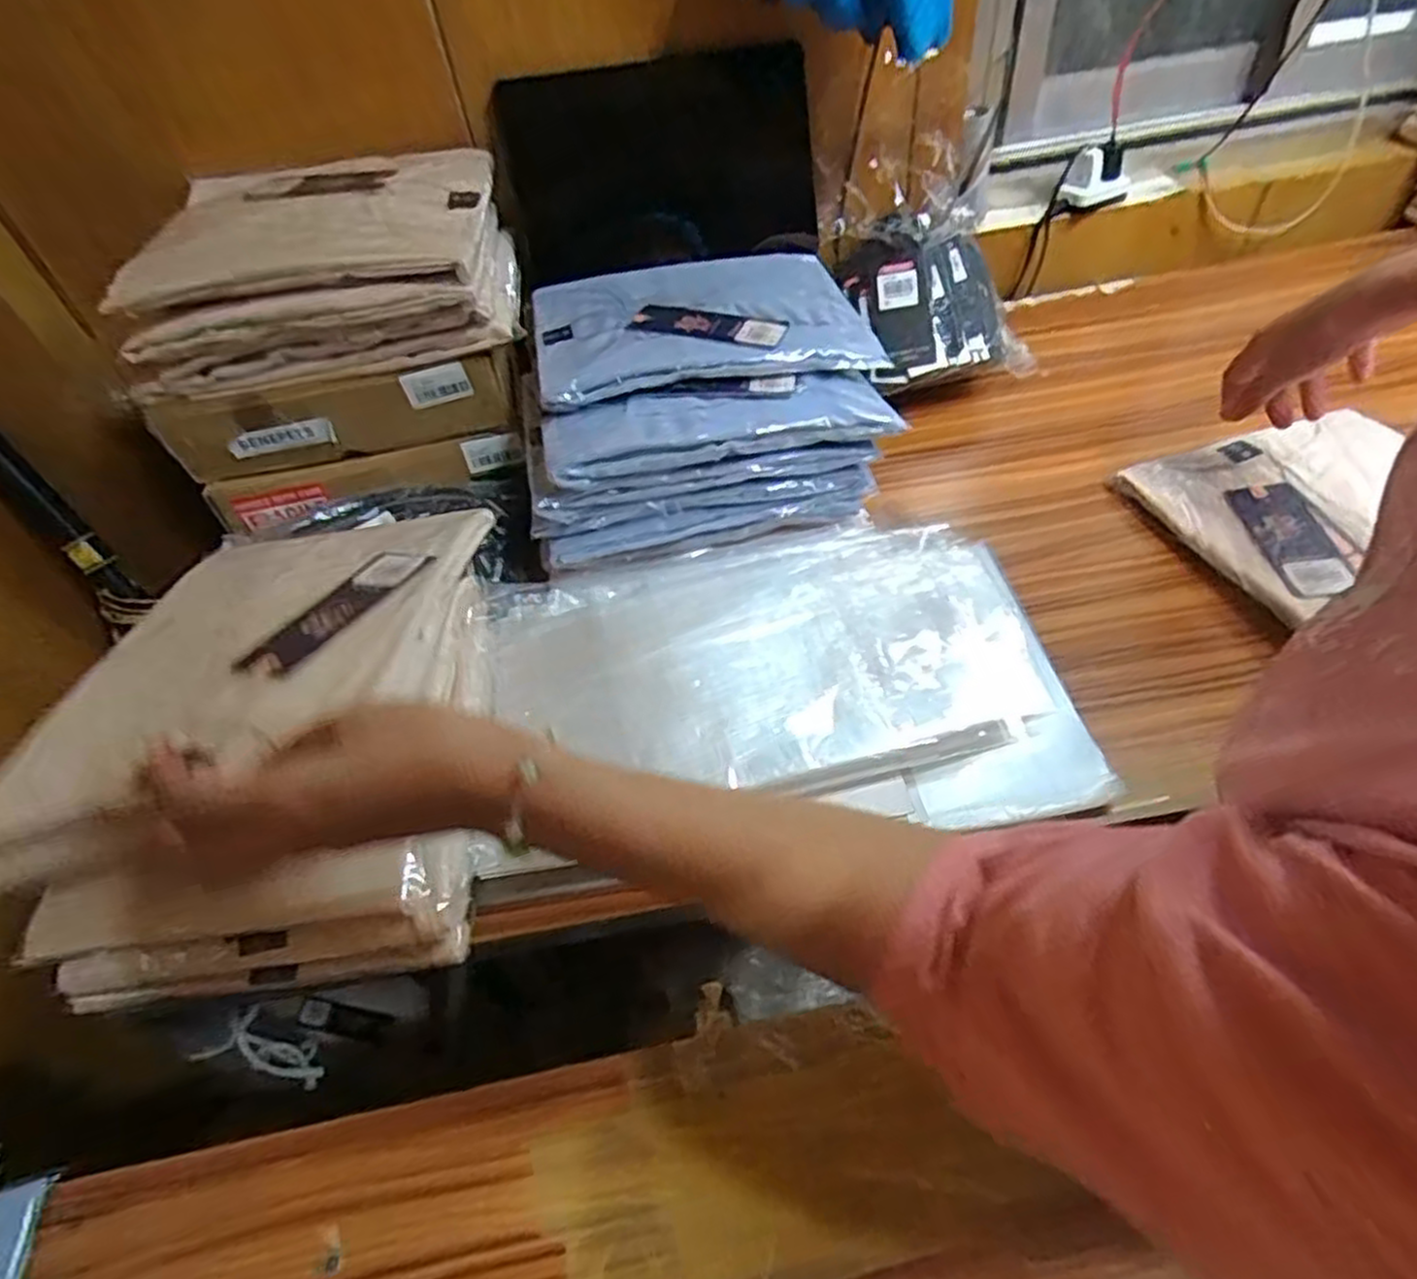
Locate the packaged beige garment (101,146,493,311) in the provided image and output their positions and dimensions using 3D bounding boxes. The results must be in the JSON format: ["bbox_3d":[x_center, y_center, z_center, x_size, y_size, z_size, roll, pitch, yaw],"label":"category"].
[{"bbox_3d":[-0.304,-0.330,0.593,0.253,0.027,0.207,-9,48,-1],"label":"packaged beige garment"}]

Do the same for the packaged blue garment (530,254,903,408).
[{"bbox_3d":[-0.011,-0.268,0.619,0.256,0.023,0.218,-11,48,-3],"label":"packaged blue garment"}]

